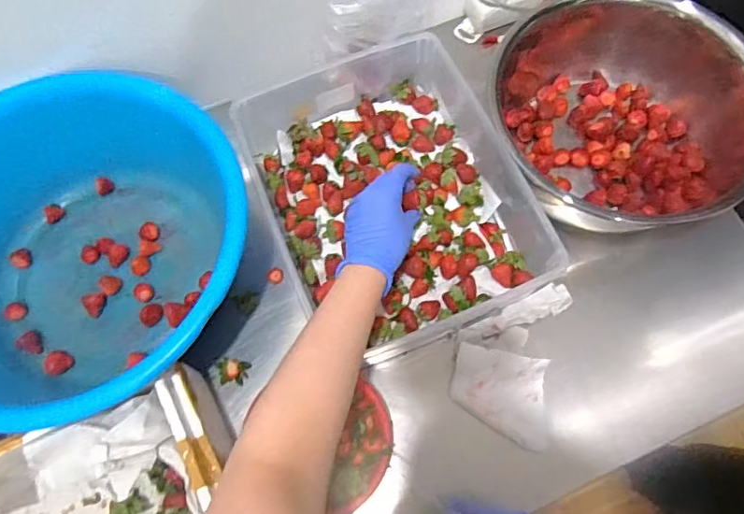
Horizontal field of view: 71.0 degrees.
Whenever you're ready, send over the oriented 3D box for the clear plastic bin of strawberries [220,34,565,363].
[{"bbox_3d":[0.030,-0.100,0.656,0.318,0.115,0.392,-20,70,-7],"label":"clear plastic bin of strawberries"}]

